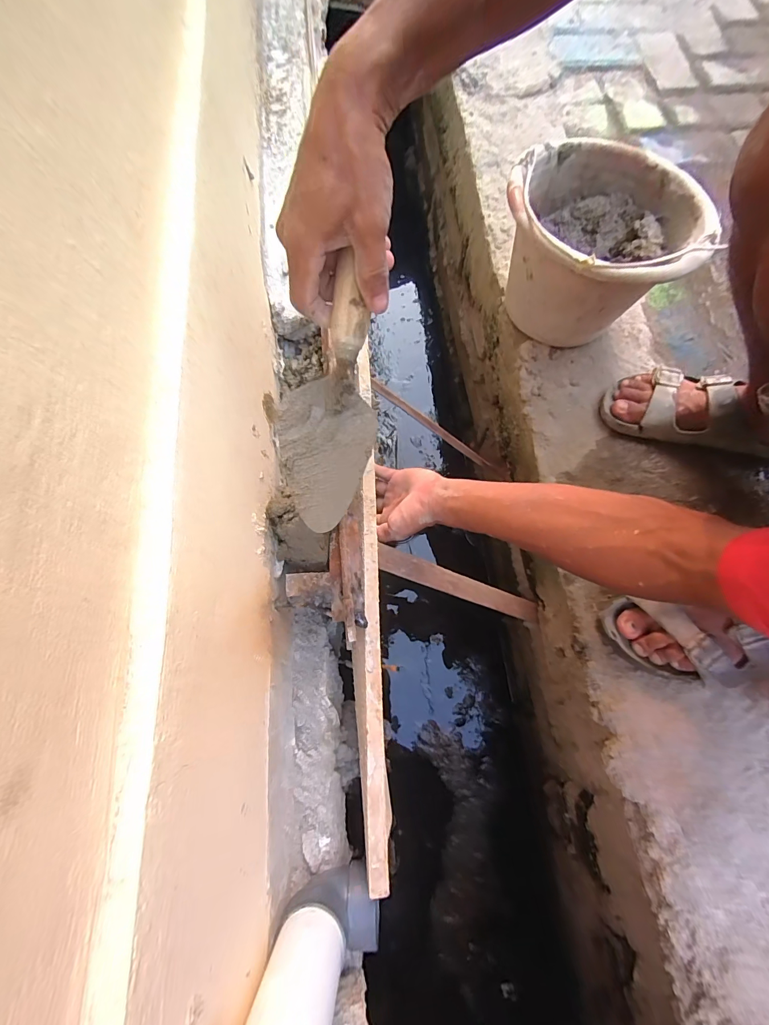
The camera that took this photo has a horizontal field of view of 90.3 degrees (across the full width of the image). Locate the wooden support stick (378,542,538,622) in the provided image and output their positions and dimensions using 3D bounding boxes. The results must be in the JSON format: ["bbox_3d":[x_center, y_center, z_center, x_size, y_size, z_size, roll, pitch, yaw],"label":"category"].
[{"bbox_3d":[0.113,0.105,0.543,0.289,0.014,0.033,23,72,-25],"label":"wooden support stick"}]

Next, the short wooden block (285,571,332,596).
[{"bbox_3d":[-0.082,0.077,0.418,0.047,0.014,0.025,-6,73,-1],"label":"short wooden block"}]

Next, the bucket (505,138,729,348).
[{"bbox_3d":[0.275,-0.352,0.528,0.237,0.181,0.236,0,73,1],"label":"bucket"}]

